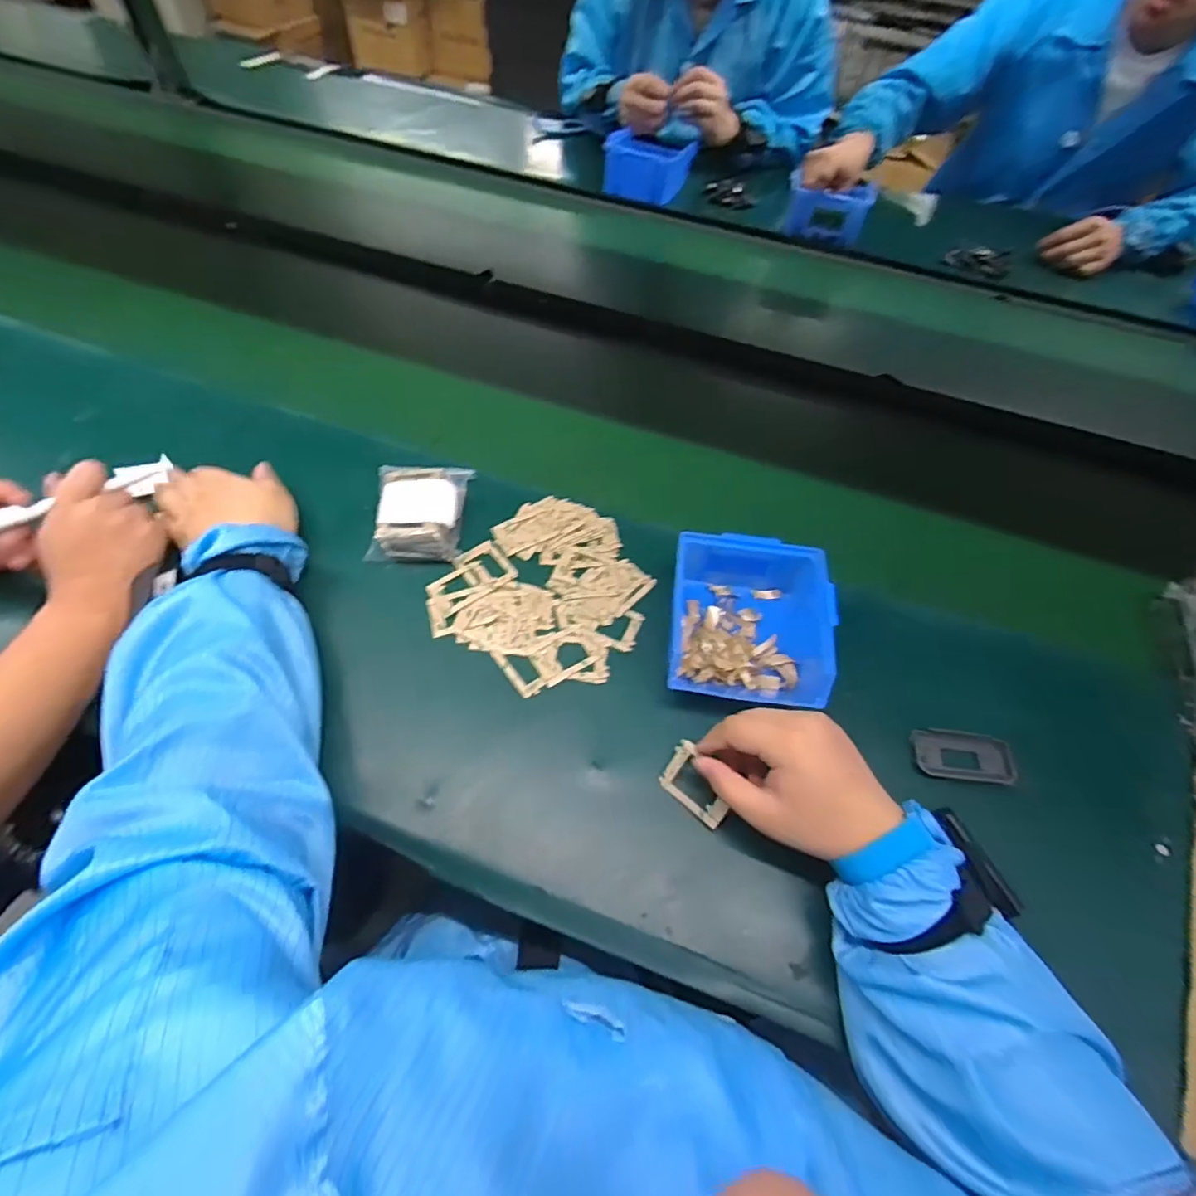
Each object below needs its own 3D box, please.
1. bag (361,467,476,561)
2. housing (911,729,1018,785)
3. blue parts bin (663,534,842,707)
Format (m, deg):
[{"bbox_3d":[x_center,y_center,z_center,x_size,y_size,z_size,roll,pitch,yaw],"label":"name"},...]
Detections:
[{"bbox_3d":[-0.171,-0.085,0.549,0.082,0.030,0.102,2,58,-2],"label":"bag"},{"bbox_3d":[0.289,0.125,0.456,0.078,0.012,0.040,5,58,0],"label":"housing"},{"bbox_3d":[0.123,0.018,0.483,0.122,0.067,0.138,9,58,2],"label":"blue parts bin"}]

